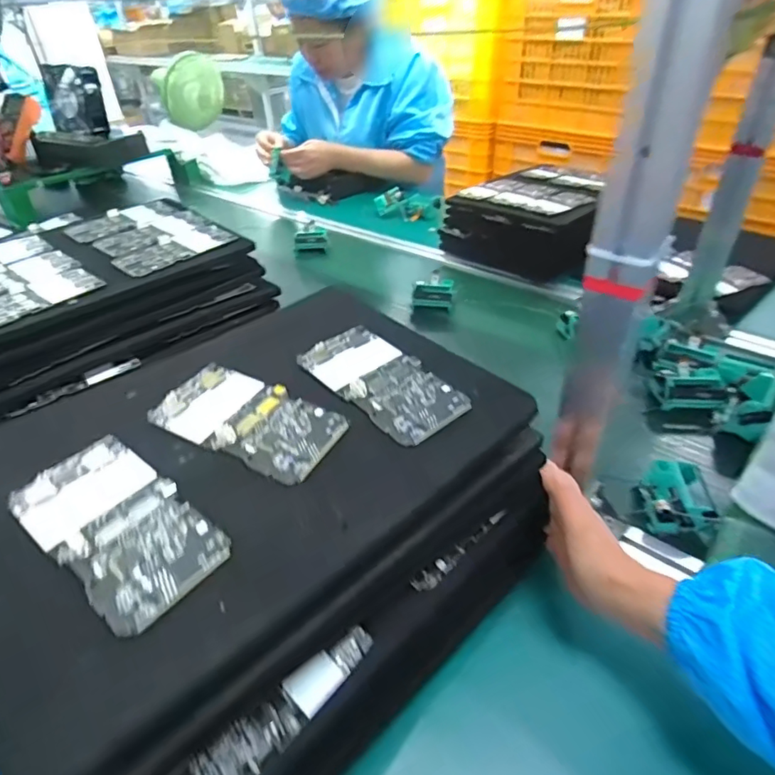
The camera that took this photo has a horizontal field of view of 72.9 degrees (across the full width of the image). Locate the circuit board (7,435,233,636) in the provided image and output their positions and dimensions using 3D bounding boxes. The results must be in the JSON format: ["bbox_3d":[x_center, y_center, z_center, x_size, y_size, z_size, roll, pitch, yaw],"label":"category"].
[{"bbox_3d":[-0.152,0.075,0.296,0.132,0.006,0.067,25,45,31],"label":"circuit board"}]

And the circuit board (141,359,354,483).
[{"bbox_3d":[-0.096,0.020,0.362,0.131,0.006,0.067,18,42,24],"label":"circuit board"}]

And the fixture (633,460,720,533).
[{"bbox_3d":[0.291,0.110,0.526,0.063,0.041,0.067,2,38,5],"label":"fixture"}]

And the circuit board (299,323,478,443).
[{"bbox_3d":[-0.004,-0.006,0.389,0.066,0.010,0.129,-29,45,-31],"label":"circuit board"}]

